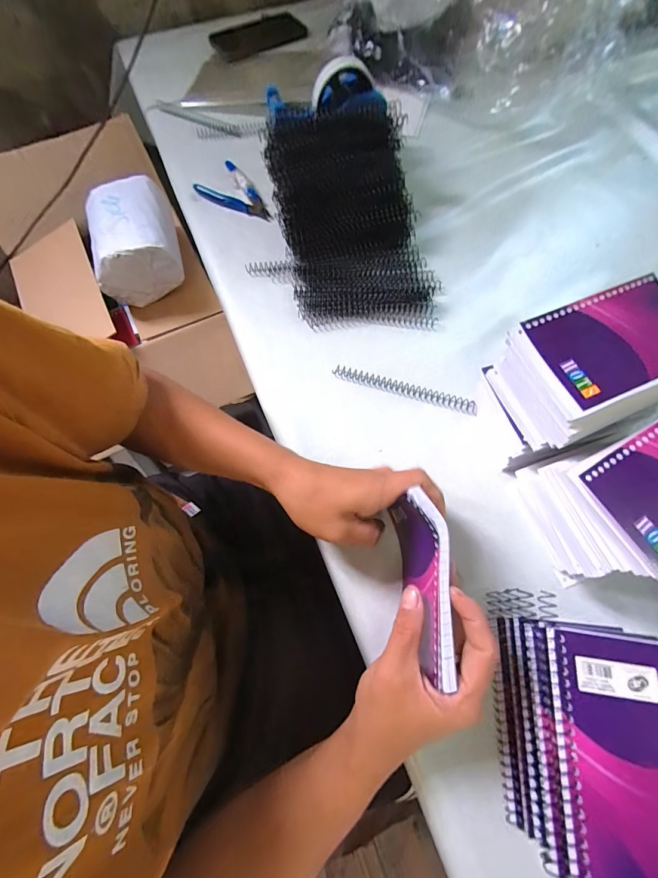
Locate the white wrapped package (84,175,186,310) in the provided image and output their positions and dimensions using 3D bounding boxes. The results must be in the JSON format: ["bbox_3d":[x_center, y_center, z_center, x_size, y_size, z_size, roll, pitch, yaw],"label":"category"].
[{"bbox_3d":[-0.307,-0.316,0.536,0.122,0.078,0.190,-19,69,-5],"label":"white wrapped package"}]

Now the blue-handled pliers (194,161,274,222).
[{"bbox_3d":[-0.131,-0.340,0.474,0.066,0.018,0.114,-38,72,-12],"label":"blue-handled pliers"}]

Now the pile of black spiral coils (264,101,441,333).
[{"bbox_3d":[0.032,-0.249,0.392,0.170,0.092,0.245,-13,68,-3],"label":"pile of black spiral coils"}]

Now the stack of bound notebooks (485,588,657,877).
[{"bbox_3d":[0.182,0.203,0.233,0.101,0.067,0.169,2,68,3],"label":"stack of bound notebooks"}]

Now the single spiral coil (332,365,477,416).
[{"bbox_3d":[0.082,-0.055,0.366,0.155,0.008,0.013,17,70,8],"label":"single spiral coil"}]

